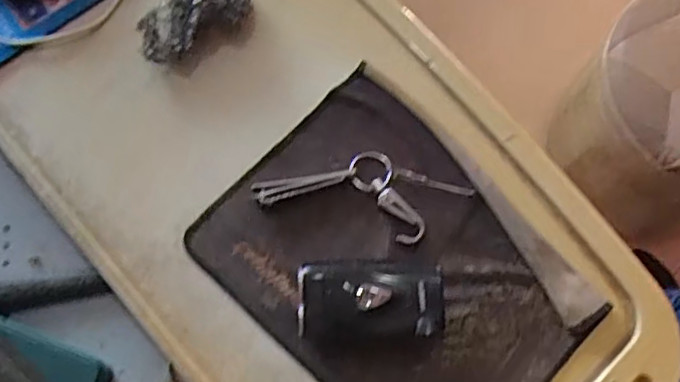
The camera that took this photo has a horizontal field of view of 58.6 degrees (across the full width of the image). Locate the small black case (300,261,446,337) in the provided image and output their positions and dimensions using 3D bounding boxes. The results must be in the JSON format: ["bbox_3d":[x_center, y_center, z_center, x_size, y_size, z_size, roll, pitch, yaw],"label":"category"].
[{"bbox_3d":[0.019,0.069,0.390,0.090,0.031,0.047,0,73,2],"label":"small black case"}]

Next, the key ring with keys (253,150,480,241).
[{"bbox_3d":[0.015,-0.002,0.423,0.142,0.014,0.058,15,74,6],"label":"key ring with keys"}]

